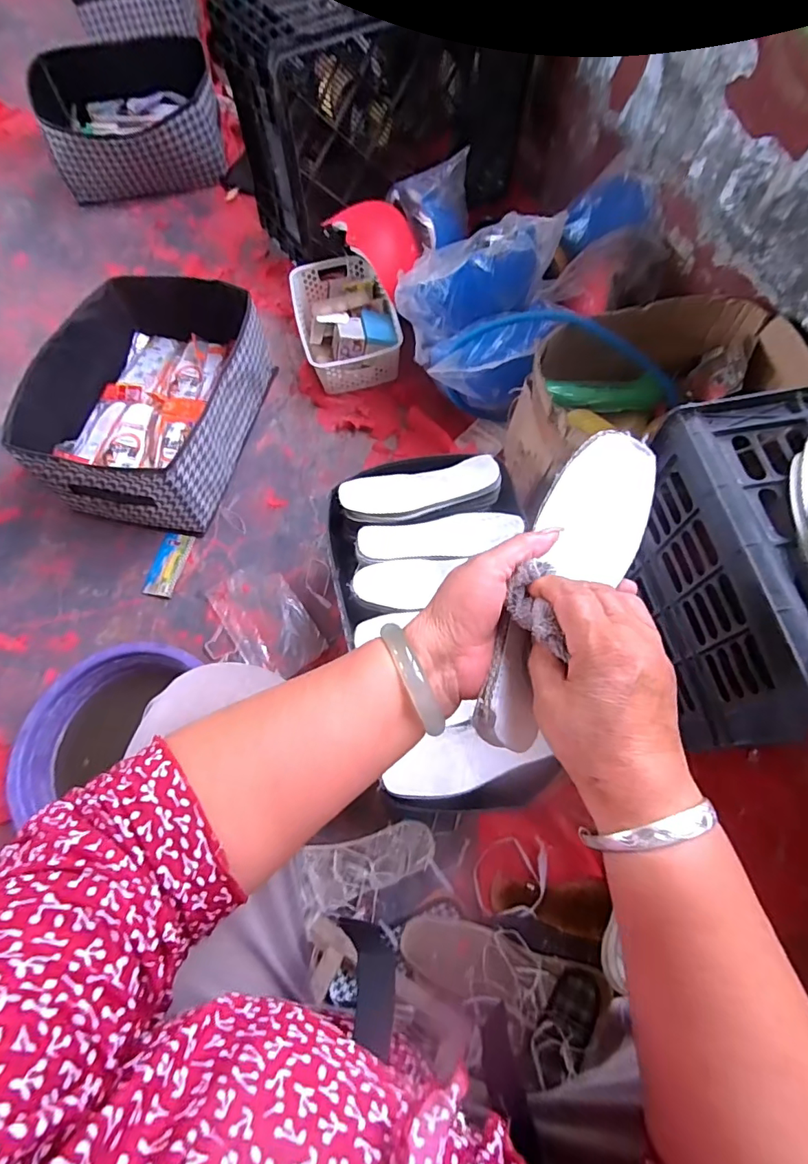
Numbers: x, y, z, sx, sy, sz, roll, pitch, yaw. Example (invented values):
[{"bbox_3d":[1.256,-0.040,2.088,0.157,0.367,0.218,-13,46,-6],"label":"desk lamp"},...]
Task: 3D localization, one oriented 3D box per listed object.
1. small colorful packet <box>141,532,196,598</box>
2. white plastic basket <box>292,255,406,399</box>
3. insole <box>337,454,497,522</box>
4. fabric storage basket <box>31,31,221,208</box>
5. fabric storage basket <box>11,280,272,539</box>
[{"bbox_3d":[-0.419,-0.032,0.898,0.055,0.013,0.121,12,70,7],"label":"small colorful packet"},{"bbox_3d":[-0.120,-0.554,1.059,0.197,0.090,0.302,-16,68,-5],"label":"white plastic basket"},{"bbox_3d":[0.026,-0.131,0.734,0.229,0.019,0.072,-12,77,-4],"label":"insole"},{"bbox_3d":[-0.693,-1.193,1.296,0.428,0.162,0.321,-17,68,-6],"label":"fabric storage basket"},{"bbox_3d":[-0.449,-0.342,0.932,0.324,0.181,0.459,12,68,6],"label":"fabric storage basket"}]

